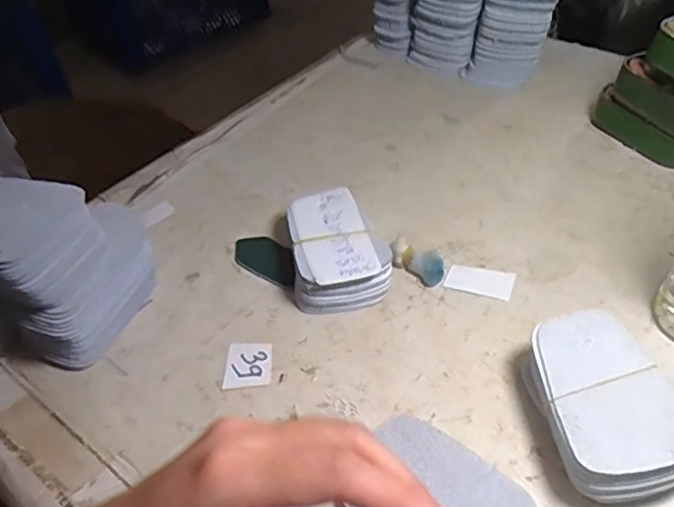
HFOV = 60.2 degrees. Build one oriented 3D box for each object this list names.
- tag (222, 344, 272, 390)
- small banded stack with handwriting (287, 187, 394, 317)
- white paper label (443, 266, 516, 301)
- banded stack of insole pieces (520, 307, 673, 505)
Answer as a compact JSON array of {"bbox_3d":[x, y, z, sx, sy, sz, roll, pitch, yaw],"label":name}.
[{"bbox_3d":[-0.064,0.080,0.421,0.033,0.004,0.036,-1,48,-3],"label":"tag"},{"bbox_3d":[0.000,-0.004,0.472,0.073,0.039,0.101,-10,46,-4],"label":"small banded stack with handwriting"},{"bbox_3d":[0.113,0.021,0.462,0.051,0.004,0.026,13,53,12],"label":"white paper label"},{"bbox_3d":[0.155,0.094,0.354,0.082,0.047,0.110,-17,47,-11],"label":"banded stack of insole pieces"}]

